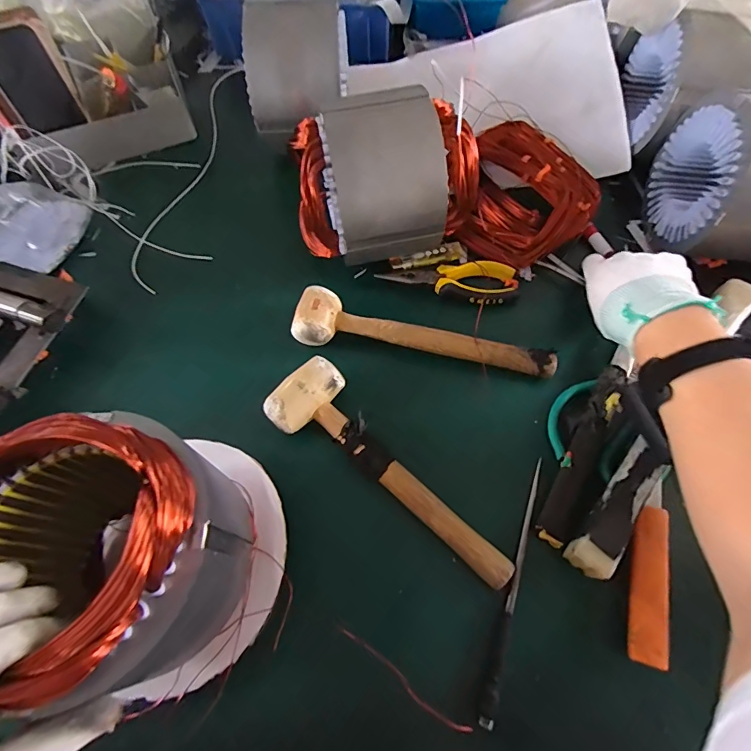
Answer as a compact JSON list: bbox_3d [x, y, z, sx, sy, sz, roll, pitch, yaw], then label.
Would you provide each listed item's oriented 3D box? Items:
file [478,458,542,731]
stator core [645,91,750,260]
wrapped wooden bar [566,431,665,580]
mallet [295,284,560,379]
[{"bbox_3d":[0.115,0.168,0.352,0.010,0.012,0.205,18,62,9],"label":"file"},{"bbox_3d":[0.399,-0.209,0.462,0.130,0.144,0.145,3,66,3],"label":"stator core"},{"bbox_3d":[0.201,0.110,0.352,0.033,0.036,0.117,38,72,17],"label":"wrapped wooden bar"},{"bbox_3d":[0.048,-0.040,0.440,0.271,0.037,0.056,10,64,5],"label":"mallet"}]

